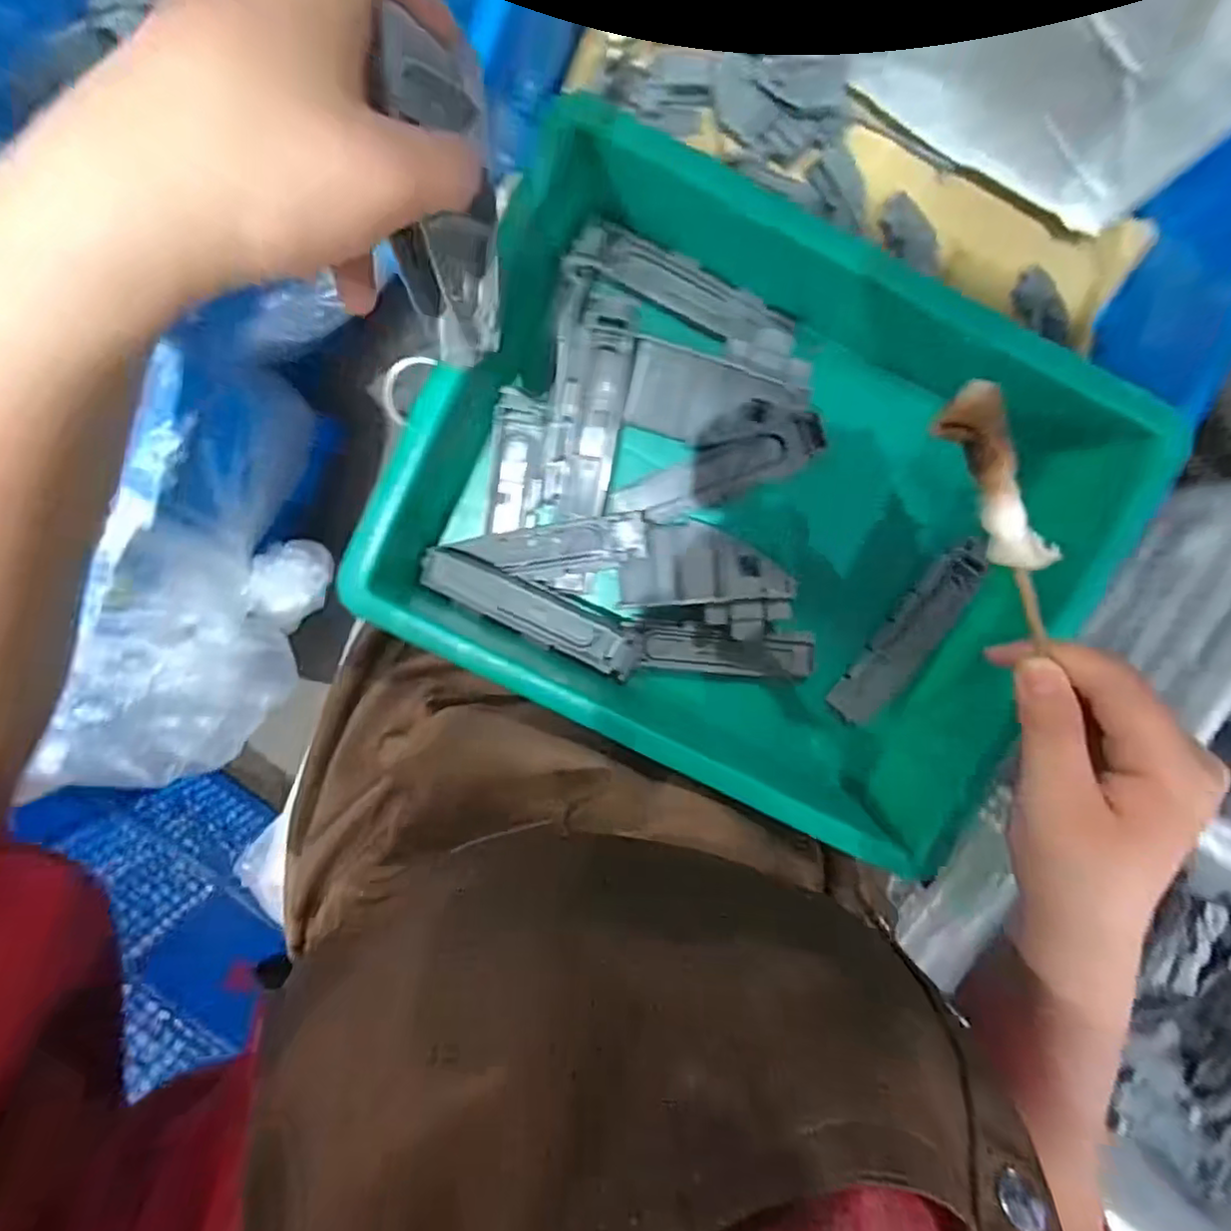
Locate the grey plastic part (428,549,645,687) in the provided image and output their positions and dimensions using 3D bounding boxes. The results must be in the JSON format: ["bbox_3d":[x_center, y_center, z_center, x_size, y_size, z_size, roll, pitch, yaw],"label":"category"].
[{"bbox_3d":[-0.048,-0.003,0.370,0.130,0.021,0.029,26,97,-3],"label":"grey plastic part"}]

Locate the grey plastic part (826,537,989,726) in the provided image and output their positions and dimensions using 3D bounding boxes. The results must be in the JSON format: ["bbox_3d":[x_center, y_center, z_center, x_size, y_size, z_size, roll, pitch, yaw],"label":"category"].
[{"bbox_3d":[0.176,0.011,0.381,0.028,0.012,0.126,35,96,-4],"label":"grey plastic part"}]

